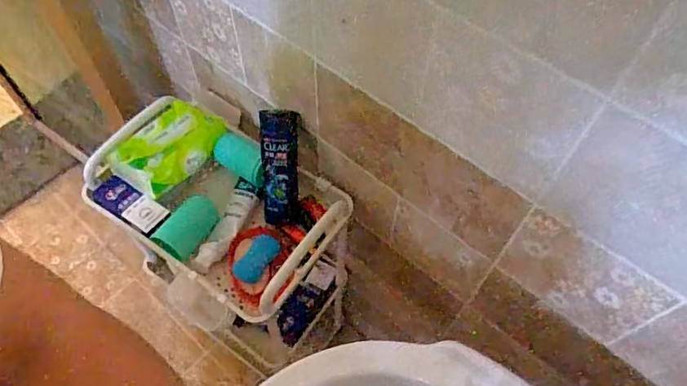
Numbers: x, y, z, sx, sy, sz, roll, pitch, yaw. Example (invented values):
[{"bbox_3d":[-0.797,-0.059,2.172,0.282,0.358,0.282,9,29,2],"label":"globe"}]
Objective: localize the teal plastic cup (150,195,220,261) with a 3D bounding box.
[{"bbox_3d":[-0.227,0.050,0.726,0.060,0.047,0.097,32,63,16],"label":"teal plastic cup"}]

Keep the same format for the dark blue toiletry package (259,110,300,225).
[{"bbox_3d":[-0.095,-0.038,0.735,0.056,0.167,0.024,0,14,-2],"label":"dark blue toiletry package"}]

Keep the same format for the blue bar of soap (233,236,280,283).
[{"bbox_3d":[-0.128,0.097,0.730,0.039,0.021,0.077,31,63,16],"label":"blue bar of soap"}]

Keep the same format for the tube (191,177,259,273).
[{"bbox_3d":[-0.175,0.049,0.755,0.046,0.027,0.161,16,59,7],"label":"tube"}]

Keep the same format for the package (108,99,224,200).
[{"bbox_3d":[-0.271,-0.076,0.758,0.114,0.055,0.161,30,62,15],"label":"package"}]

